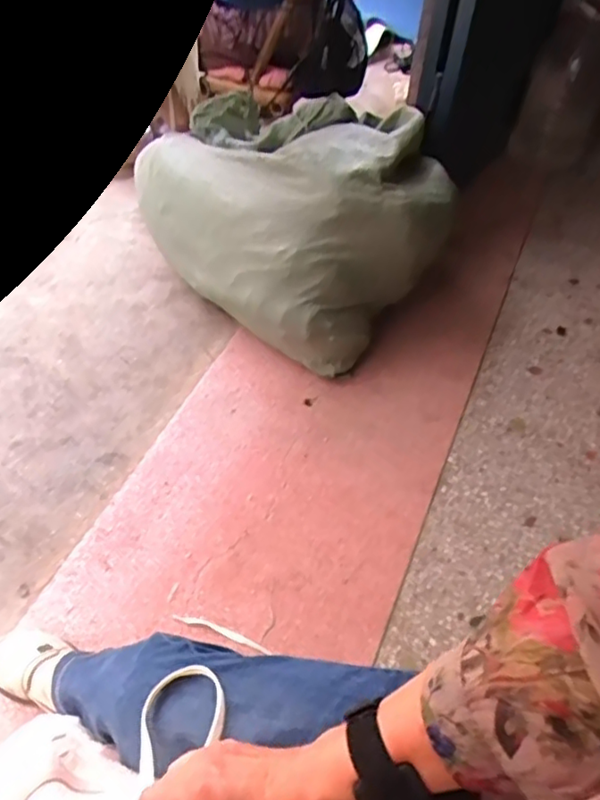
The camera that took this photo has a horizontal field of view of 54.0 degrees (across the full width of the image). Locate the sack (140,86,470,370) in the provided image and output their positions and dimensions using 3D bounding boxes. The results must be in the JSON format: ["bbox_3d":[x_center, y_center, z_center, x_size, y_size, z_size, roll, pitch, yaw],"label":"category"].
[{"bbox_3d":[-0.026,-0.406,1.206,0.579,0.313,0.453,38,59,25],"label":"sack"}]

